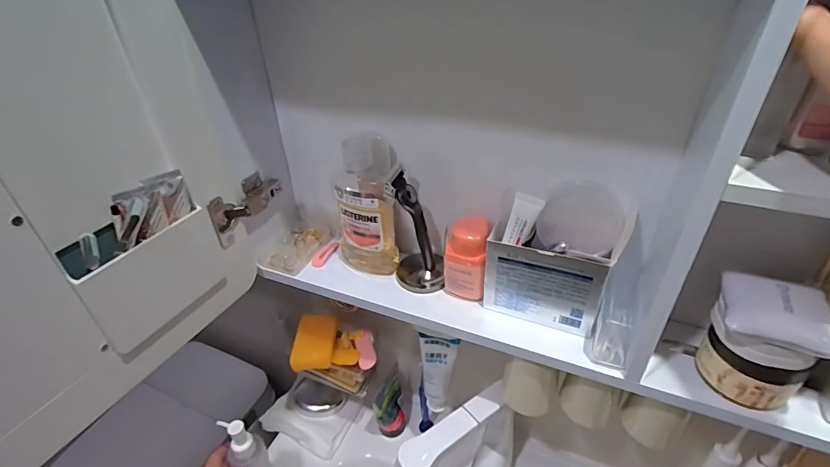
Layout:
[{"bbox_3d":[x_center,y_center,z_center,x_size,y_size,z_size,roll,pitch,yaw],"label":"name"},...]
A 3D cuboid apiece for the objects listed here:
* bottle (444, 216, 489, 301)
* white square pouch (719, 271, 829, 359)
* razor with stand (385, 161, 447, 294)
[{"bbox_3d":[0.059,0.031,0.501,0.045,0.088,0.046,6,37,11],"label":"bottle"},{"bbox_3d":[0.295,0.064,0.355,0.078,0.025,0.057,15,39,22],"label":"white square pouch"},{"bbox_3d":[0.004,-0.003,0.518,0.063,0.153,0.067,0,36,3],"label":"razor with stand"}]

